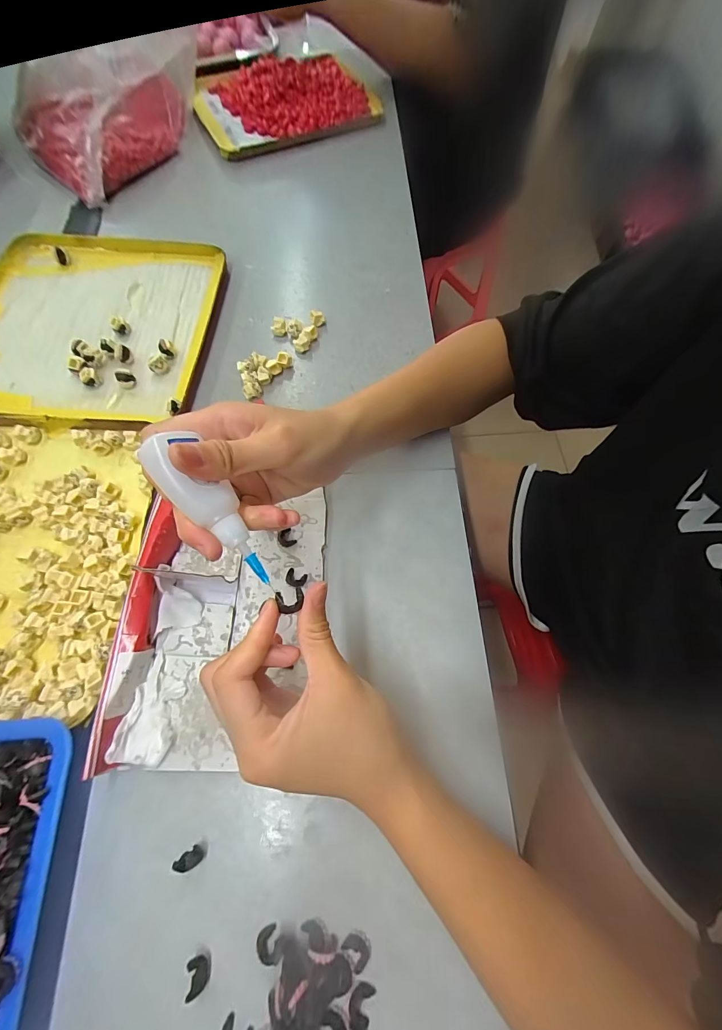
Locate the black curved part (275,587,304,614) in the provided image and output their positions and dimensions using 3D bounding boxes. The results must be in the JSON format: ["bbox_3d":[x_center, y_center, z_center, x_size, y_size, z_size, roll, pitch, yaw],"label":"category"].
[{"bbox_3d":[-0.038,0.046,0.195,0.014,0.004,0.012,-15,70,-9],"label":"black curved part"}]

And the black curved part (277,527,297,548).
[{"bbox_3d":[-0.061,0.019,0.294,0.013,0.004,0.016,-29,72,-14],"label":"black curved part"}]

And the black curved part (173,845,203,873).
[{"bbox_3d":[-0.104,0.209,0.219,0.014,0.008,0.009,-30,73,-14],"label":"black curved part"}]

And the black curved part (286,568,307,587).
[{"bbox_3d":[-0.051,0.049,0.281,0.016,0.004,0.013,25,69,7],"label":"black curved part"}]

